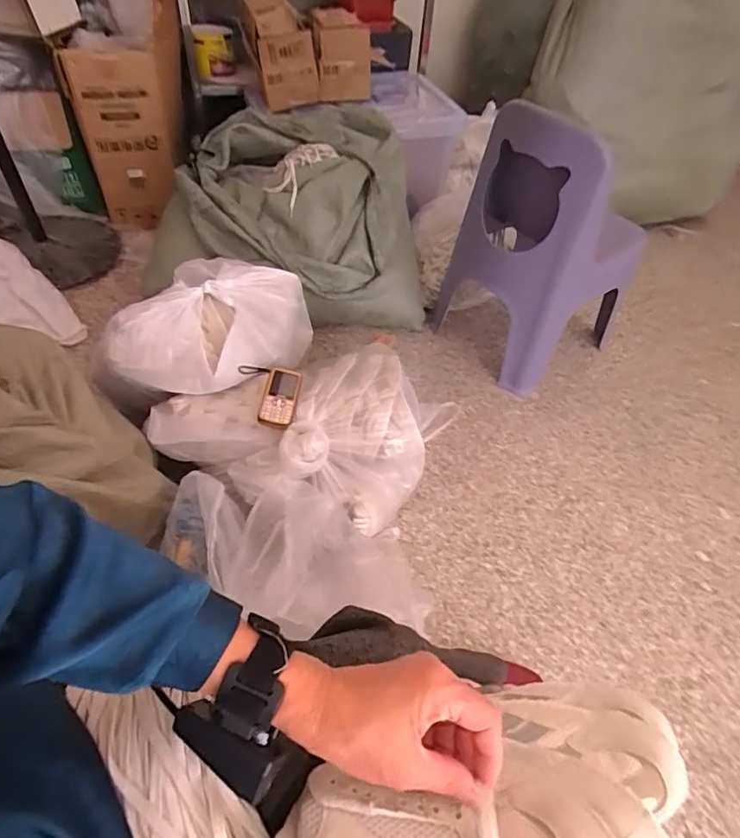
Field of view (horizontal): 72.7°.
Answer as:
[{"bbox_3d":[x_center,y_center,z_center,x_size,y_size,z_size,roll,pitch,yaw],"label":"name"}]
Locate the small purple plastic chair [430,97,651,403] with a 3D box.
[{"bbox_3d":[0.409,-0.400,1.160,0.342,0.551,0.325,-30,58,-28],"label":"small purple plastic chair"}]

